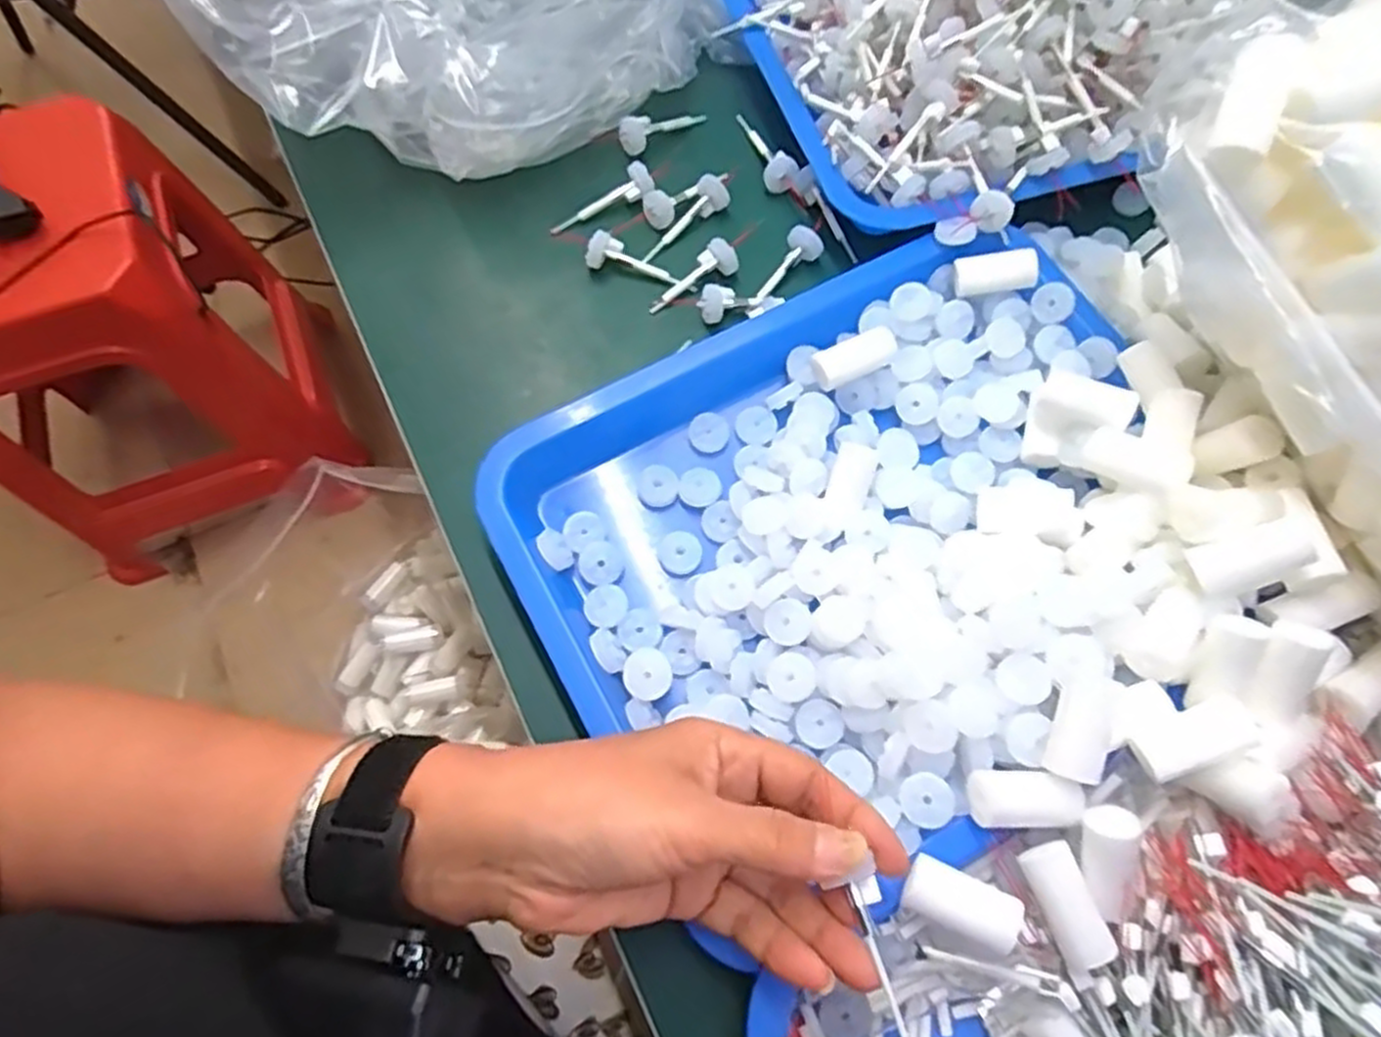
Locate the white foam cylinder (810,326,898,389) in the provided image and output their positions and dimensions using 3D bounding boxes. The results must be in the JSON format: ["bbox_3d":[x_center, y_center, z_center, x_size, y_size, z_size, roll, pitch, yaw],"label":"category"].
[{"bbox_3d":[0.084,-0.081,0.394,0.049,0.018,0.018,-29,72,-10],"label":"white foam cylinder"}]

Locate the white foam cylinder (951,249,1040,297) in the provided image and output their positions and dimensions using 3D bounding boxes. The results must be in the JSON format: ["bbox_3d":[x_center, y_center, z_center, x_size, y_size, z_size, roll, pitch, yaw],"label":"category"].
[{"bbox_3d":[0.159,-0.129,0.403,0.042,0.012,0.016,-4,69,15],"label":"white foam cylinder"}]

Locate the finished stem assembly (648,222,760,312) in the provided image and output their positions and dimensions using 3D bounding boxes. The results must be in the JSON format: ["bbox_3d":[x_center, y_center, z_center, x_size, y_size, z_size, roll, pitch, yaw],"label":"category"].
[{"bbox_3d":[0.011,-0.142,0.435,0.017,0.014,0.081,43,75,14],"label":"finished stem assembly"}]

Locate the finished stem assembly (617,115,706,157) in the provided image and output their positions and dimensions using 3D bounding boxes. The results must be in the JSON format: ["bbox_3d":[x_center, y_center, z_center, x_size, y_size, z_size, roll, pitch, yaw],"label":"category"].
[{"bbox_3d":[-0.019,-0.242,0.473,0.058,0.012,0.018,-33,73,-12],"label":"finished stem assembly"}]

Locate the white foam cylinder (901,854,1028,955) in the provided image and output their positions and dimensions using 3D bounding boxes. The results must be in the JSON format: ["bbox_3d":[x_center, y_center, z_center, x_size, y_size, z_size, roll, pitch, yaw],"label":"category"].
[{"bbox_3d":[0.102,0.145,0.290,0.040,0.020,0.021,18,69,19],"label":"white foam cylinder"}]

